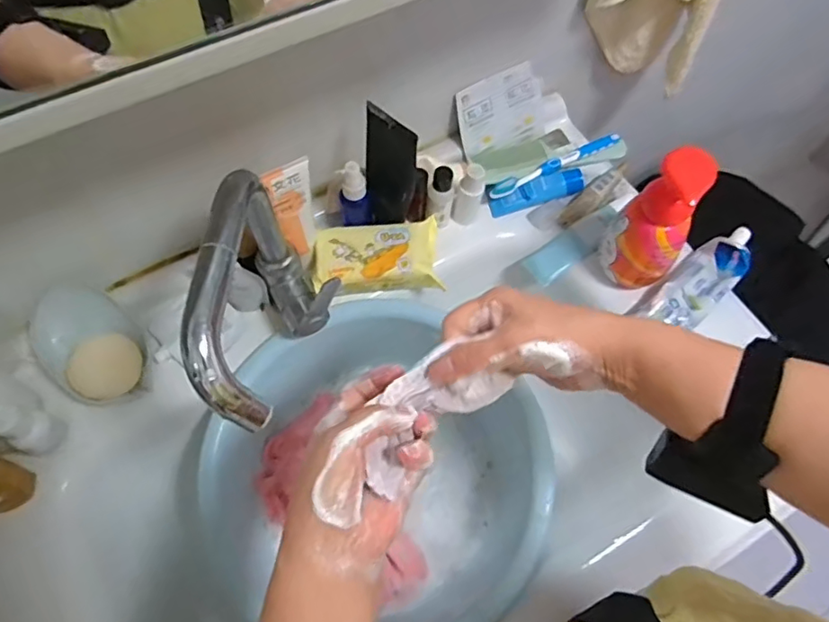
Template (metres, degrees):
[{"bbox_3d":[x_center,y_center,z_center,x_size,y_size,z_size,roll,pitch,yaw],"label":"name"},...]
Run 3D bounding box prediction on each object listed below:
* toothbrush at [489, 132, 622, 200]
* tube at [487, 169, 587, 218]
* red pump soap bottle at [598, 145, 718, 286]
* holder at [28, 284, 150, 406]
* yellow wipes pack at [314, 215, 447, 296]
[{"bbox_3d":[0.160,-0.167,0.639,0.175,0.016,0.018,-28,68,-14],"label":"toothbrush"},{"bbox_3d":[0.135,-0.133,0.629,0.105,0.018,0.027,-20,65,5],"label":"tube"},{"bbox_3d":[0.224,-0.081,0.526,0.066,0.152,0.045,33,68,14],"label":"red pump soap bottle"},{"bbox_3d":[-0.299,0.033,0.526,0.078,0.045,0.119,-32,92,-23],"label":"holder"},{"bbox_3d":[-0.037,-0.054,0.577,0.125,0.033,0.073,-6,64,-4],"label":"yellow wipes pack"}]

